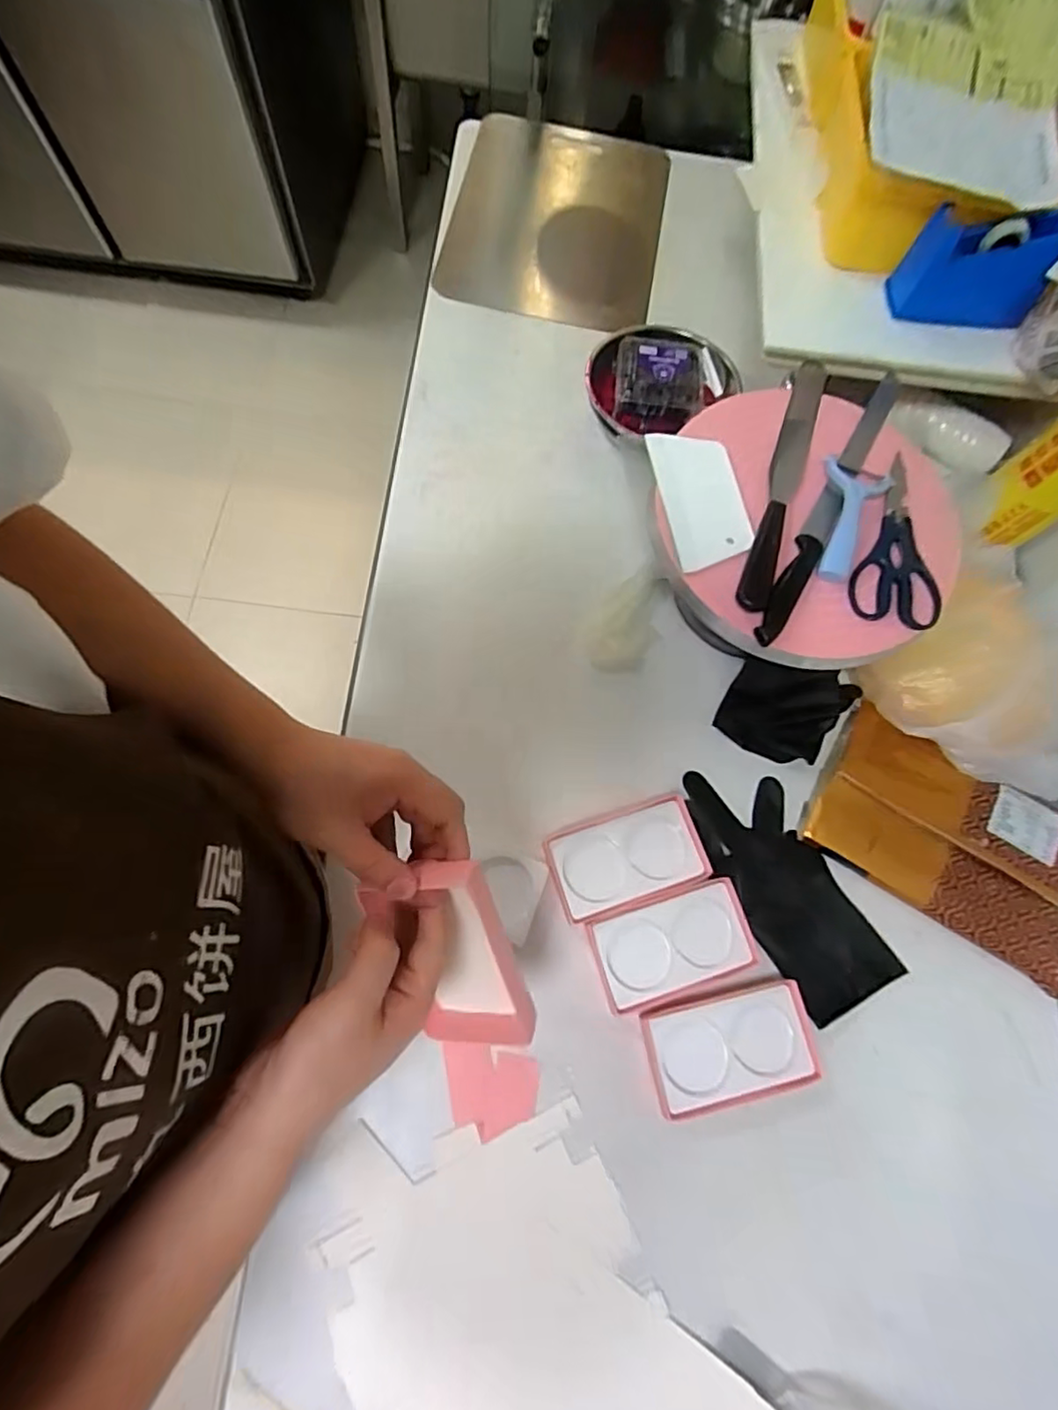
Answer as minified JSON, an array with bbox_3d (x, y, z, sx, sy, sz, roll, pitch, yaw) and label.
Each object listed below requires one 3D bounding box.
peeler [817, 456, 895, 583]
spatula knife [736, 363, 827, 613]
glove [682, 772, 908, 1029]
[{"bbox_3d":[0.288,-0.174,0.570,0.059,0.015,0.126,27,72,6],"label":"peeler"},{"bbox_3d":[0.242,-0.214,0.584,0.031,0.011,0.288,20,71,4],"label":"spatula knife"},{"bbox_3d":[0.251,0.175,0.612,0.112,0.016,0.250,-27,74,-11],"label":"glove"}]

